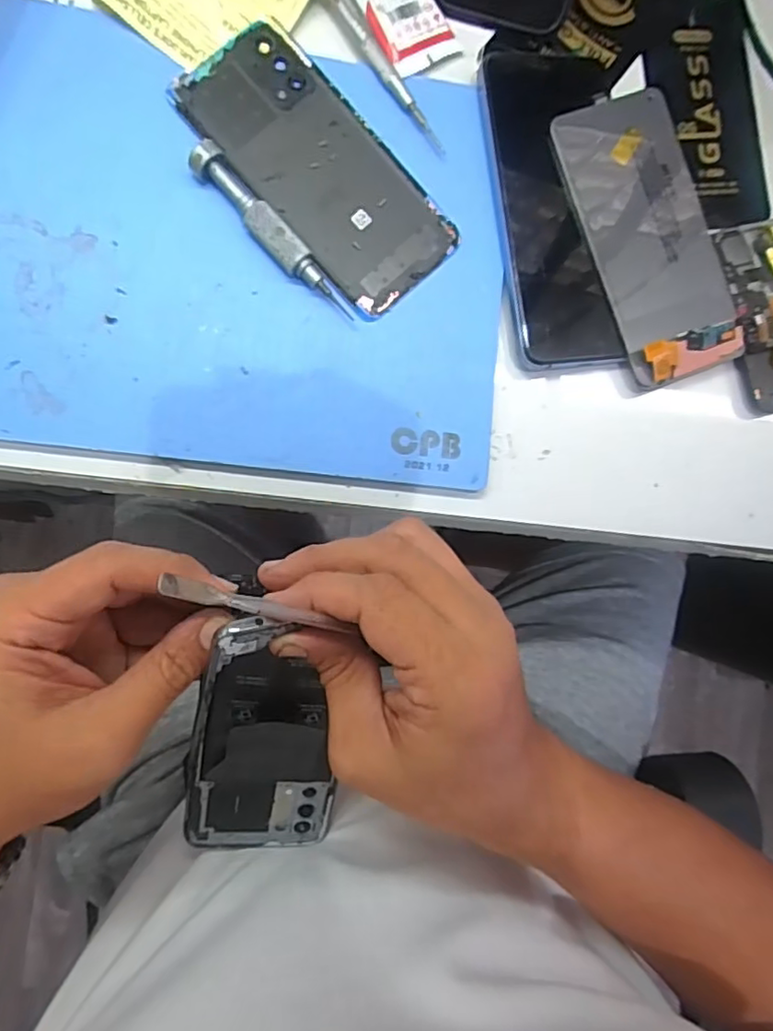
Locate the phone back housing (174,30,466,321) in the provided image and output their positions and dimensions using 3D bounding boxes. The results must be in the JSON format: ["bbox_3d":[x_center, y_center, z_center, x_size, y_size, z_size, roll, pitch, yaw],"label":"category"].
[{"bbox_3d":[-0.036,-0.181,0.309,0.071,0.005,0.155,-43,92,-7],"label":"phone back housing"}]

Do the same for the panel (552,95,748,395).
[{"bbox_3d":[0.147,-0.154,0.327,0.071,0.009,0.154,-21,90,-7],"label":"panel"}]

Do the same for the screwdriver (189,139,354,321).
[{"bbox_3d":[-0.058,-0.141,0.298,0.017,0.016,0.102,-43,92,-7],"label":"screwdriver"}]

